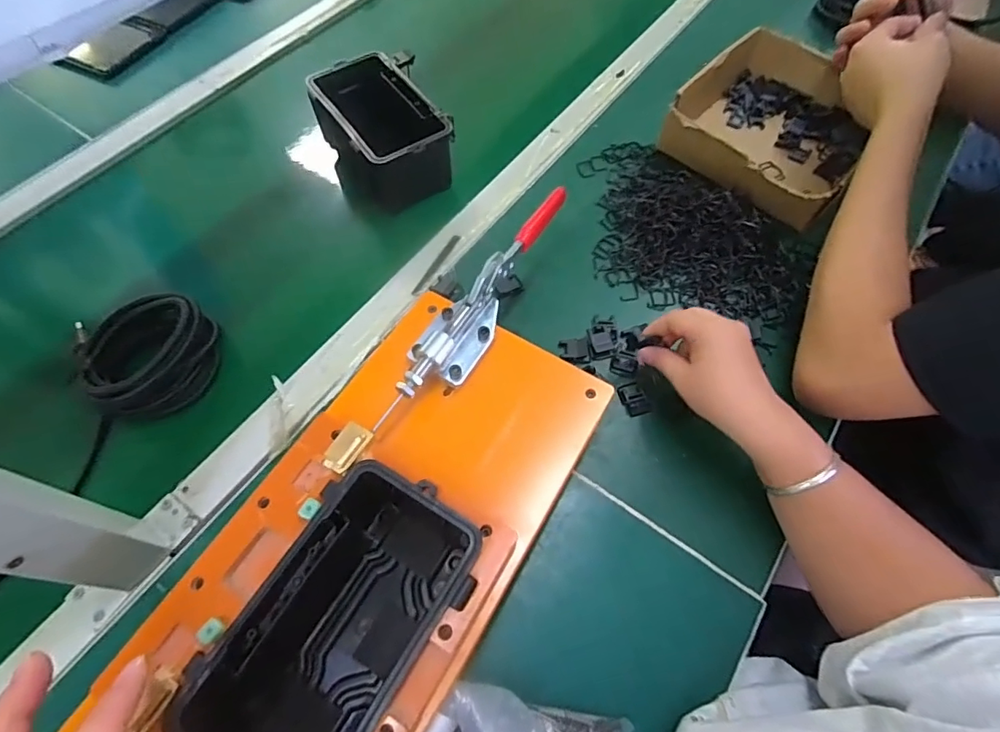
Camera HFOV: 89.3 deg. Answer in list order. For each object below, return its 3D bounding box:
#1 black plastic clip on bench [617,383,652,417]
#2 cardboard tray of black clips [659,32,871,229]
[{"bbox_3d":[0.124,0.030,0.465,0.023,0.004,0.031,-19,64,-10],"label":"black plastic clip on bench"},{"bbox_3d":[0.322,-0.293,0.597,0.184,0.065,0.246,36,68,17],"label":"cardboard tray of black clips"}]

